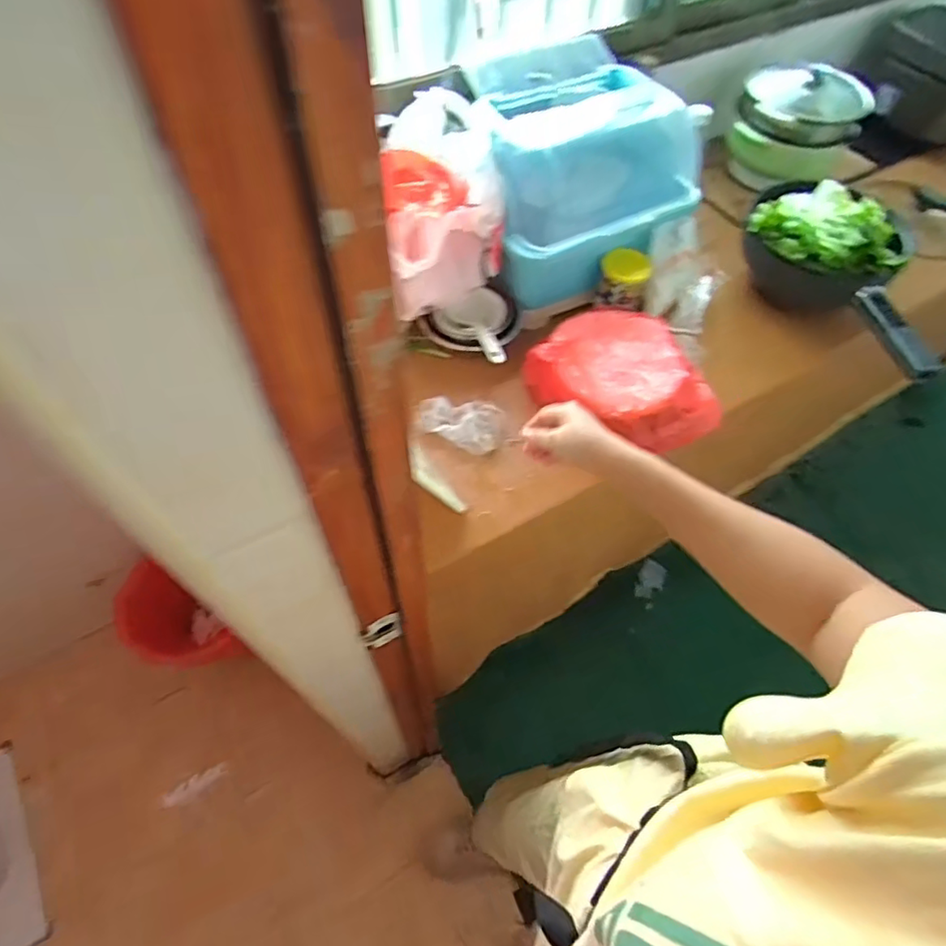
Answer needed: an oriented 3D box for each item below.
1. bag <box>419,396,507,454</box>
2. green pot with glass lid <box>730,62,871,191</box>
[{"bbox_3d":[-0.016,-0.085,0.900,0.134,0.038,0.094,27,61,14],"label":"bag"},{"bbox_3d":[0.650,-0.704,1.183,0.231,0.175,0.284,29,61,16],"label":"green pot with glass lid"}]

